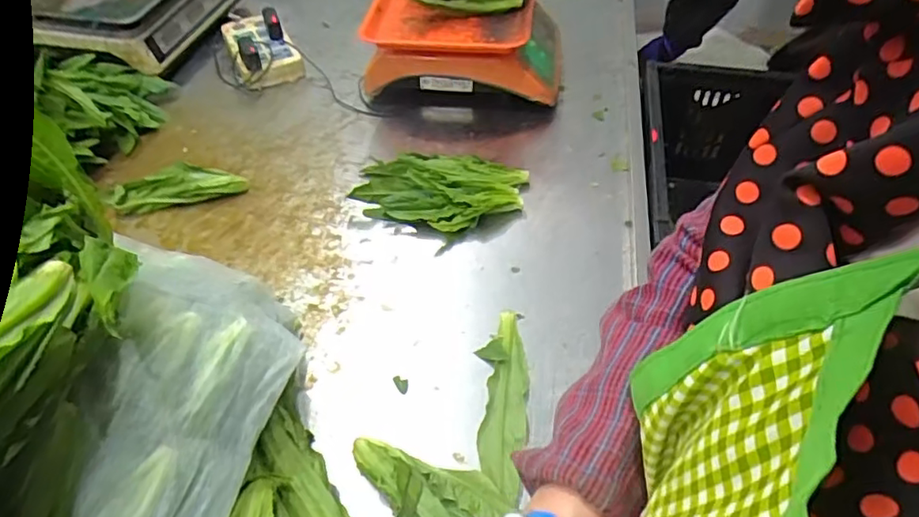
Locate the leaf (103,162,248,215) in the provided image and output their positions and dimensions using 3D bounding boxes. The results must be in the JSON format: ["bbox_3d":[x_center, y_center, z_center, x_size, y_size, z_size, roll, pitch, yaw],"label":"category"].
[{"bbox_3d":[-0.370,-0.096,0.780,0.179,0.025,0.067,-10,48,-7],"label":"leaf"}]

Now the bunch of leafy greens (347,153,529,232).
[{"bbox_3d":[-0.026,-0.087,0.760,0.203,0.039,0.119,10,49,10],"label":"bunch of leafy greens"}]

